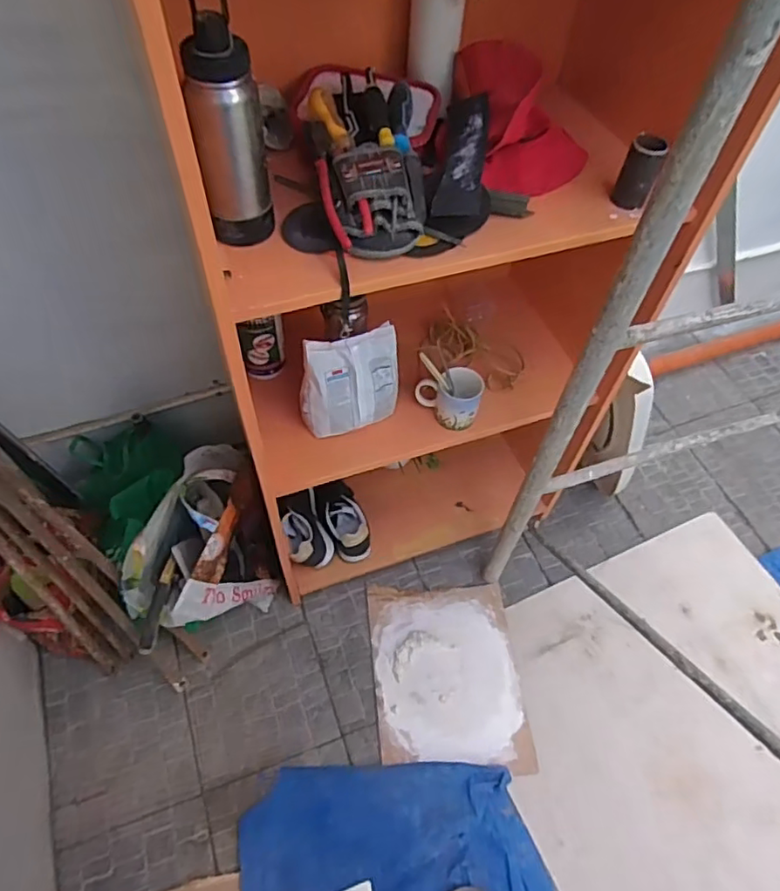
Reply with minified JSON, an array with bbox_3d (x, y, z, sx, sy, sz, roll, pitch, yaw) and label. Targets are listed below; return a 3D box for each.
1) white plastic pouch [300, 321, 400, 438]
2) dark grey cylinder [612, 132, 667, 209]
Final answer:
[{"bbox_3d":[-0.067,-0.106,1.038,0.179,0.185,0.060,-17,58,-13],"label":"white plastic pouch"},{"bbox_3d":[0.331,-0.364,0.789,0.044,0.093,0.056,17,58,12],"label":"dark grey cylinder"}]

